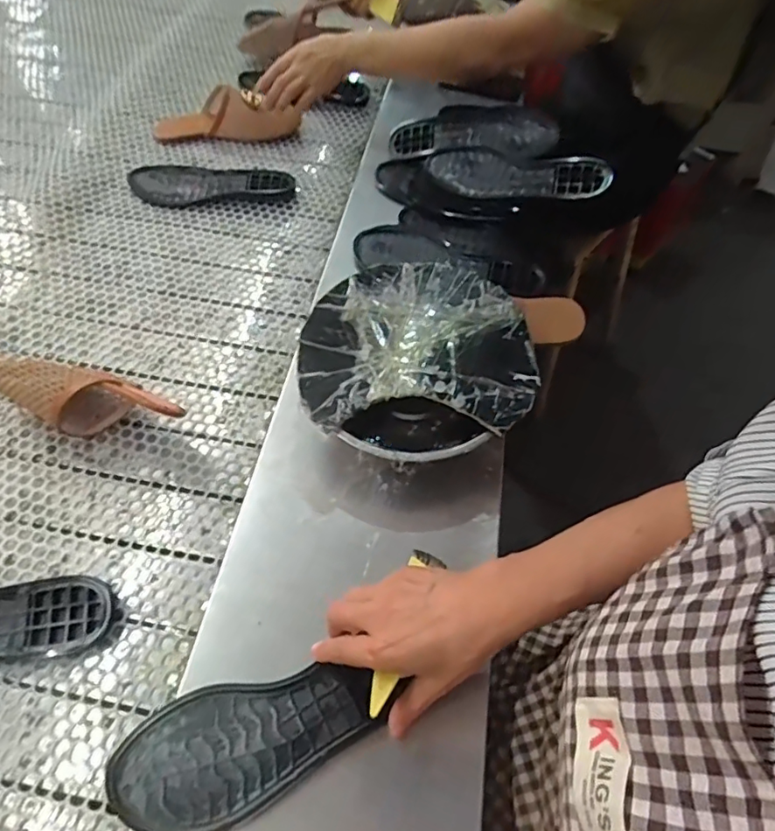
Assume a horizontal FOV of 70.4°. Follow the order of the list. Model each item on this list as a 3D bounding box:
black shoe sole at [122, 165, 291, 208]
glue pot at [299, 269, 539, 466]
[{"bbox_3d":[-0.271,-0.349,0.835,0.248,0.016,0.087,4,56,-2],"label":"black shoe sole"},{"bbox_3d":[0.028,-0.047,0.577,0.226,0.088,0.215,2,56,-3],"label":"glue pot"}]

